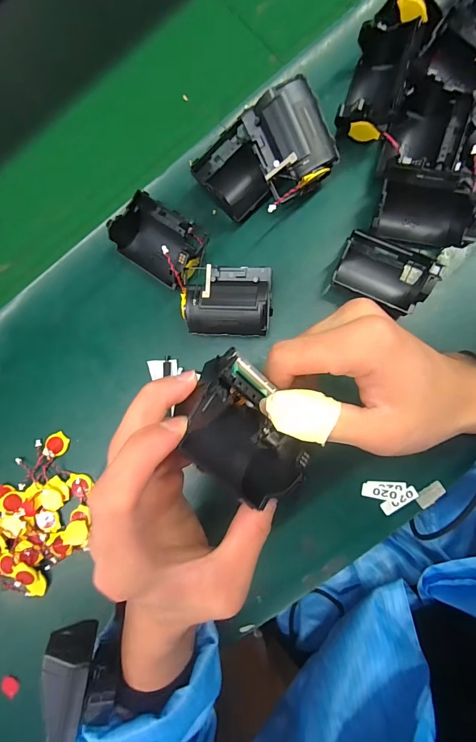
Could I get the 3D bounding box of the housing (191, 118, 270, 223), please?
[{"bbox_3d":[0.000,-0.160,0.296,0.054,0.033,0.051,-43,84,4],"label":"housing"}]

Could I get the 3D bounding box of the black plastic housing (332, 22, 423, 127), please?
[{"bbox_3d":[0.109,-0.228,0.278,0.044,0.034,0.082,18,91,8],"label":"black plastic housing"}]

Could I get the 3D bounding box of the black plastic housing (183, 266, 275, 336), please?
[{"bbox_3d":[-0.007,-0.055,0.288,0.067,0.044,0.053,3,87,9],"label":"black plastic housing"}]

